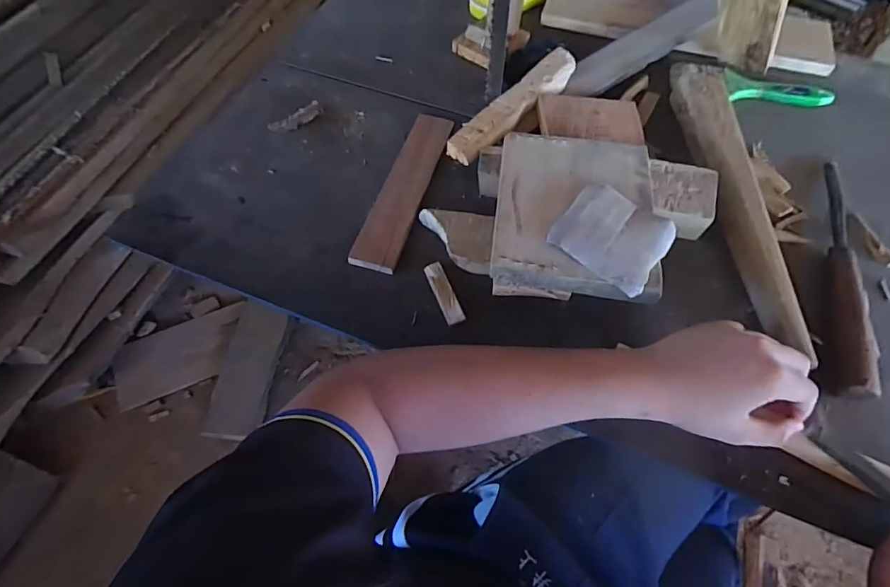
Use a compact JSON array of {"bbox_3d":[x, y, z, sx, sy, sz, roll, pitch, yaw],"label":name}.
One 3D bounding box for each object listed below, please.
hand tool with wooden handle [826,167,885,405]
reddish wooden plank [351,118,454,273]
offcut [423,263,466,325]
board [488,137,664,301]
[{"bbox_3d":[0.409,-0.028,0.485,0.030,0.024,0.296,15,62,8],"label":"hand tool with wooden handle"},{"bbox_3d":[-0.045,-0.121,0.536,0.049,0.013,0.224,16,62,8],"label":"reddish wooden plank"},{"bbox_3d":[-0.001,-0.002,0.473,0.019,0.005,0.070,-20,63,-12],"label":"offcut"},{"bbox_3d":[0.124,-0.080,0.453,0.146,0.024,0.183,8,61,4],"label":"board"}]

